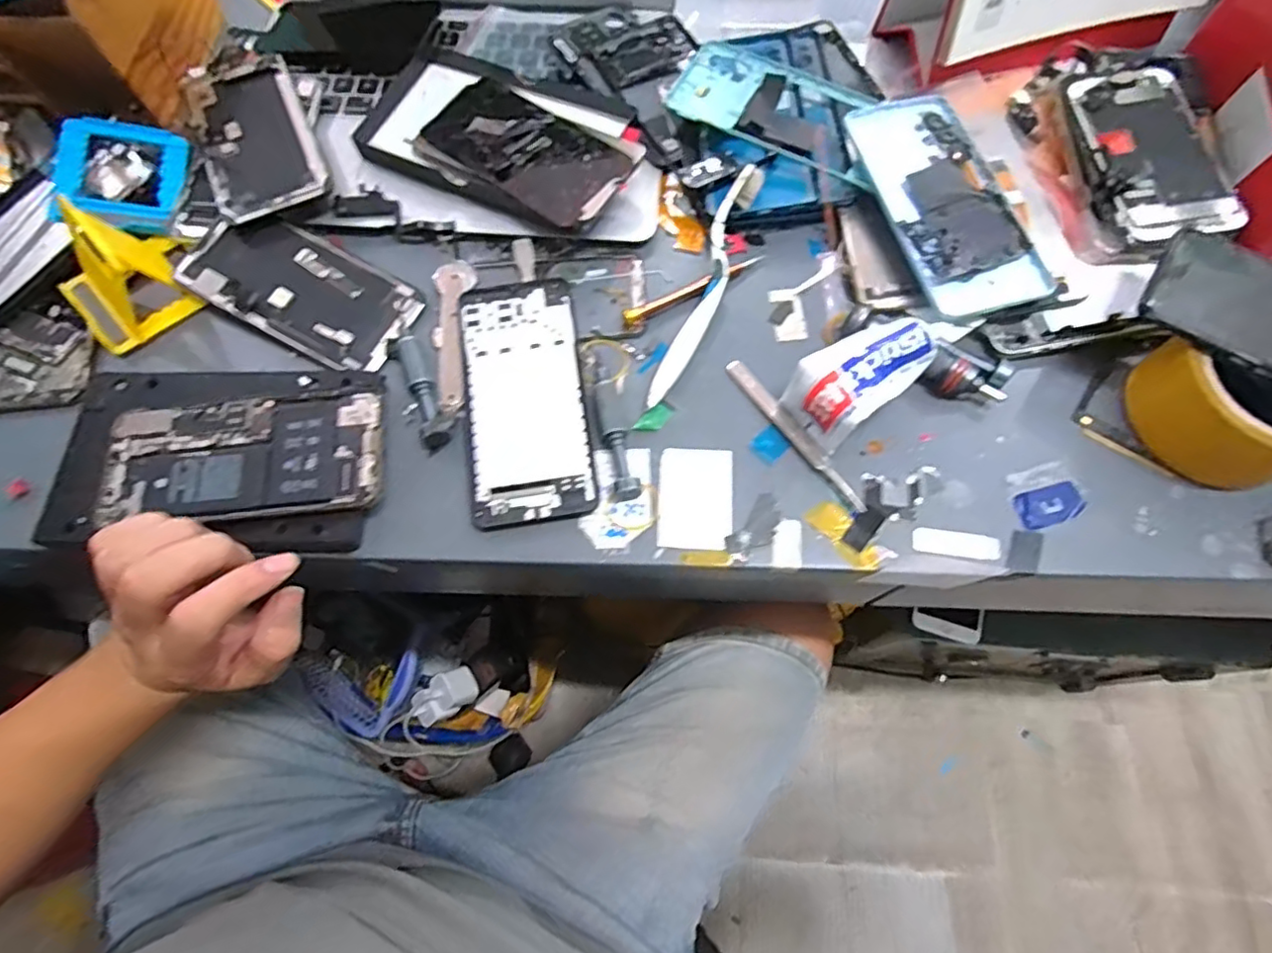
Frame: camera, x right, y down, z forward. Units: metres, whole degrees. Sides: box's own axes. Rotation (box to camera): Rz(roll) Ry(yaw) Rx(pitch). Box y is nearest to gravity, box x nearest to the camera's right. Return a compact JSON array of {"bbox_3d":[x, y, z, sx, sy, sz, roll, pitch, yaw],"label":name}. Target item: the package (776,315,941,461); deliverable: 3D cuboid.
[{"bbox_3d":[0.130,-0.057,0.350,0.077,0.038,0.045,-32,71,-11],"label":"package"}]

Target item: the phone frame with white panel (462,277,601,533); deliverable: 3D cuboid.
[{"bbox_3d":[-0.068,-0.050,0.375,0.073,0.006,0.161,-9,68,-2],"label":"phone frame with white panel"}]

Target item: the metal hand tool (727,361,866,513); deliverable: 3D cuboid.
[{"bbox_3d":[0.094,-0.027,0.366,0.011,0.008,0.118,-32,71,-11],"label":"metal hand tool"}]

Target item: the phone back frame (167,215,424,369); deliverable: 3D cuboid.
[{"bbox_3d":[-0.220,-0.125,0.406,0.151,0.013,0.074,28,78,5],"label":"phone back frame"}]

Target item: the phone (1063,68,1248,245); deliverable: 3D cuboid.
[{"bbox_3d":[0.330,-0.208,0.395,0.077,0.017,0.136,2,68,2],"label":"phone"}]

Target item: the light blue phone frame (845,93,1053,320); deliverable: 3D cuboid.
[{"bbox_3d":[0.193,-0.177,0.390,0.076,0.008,0.166,-14,71,-6],"label":"light blue phone frame"}]

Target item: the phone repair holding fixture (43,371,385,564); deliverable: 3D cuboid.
[{"bbox_3d":[-0.241,-0.013,0.361,0.189,0.017,0.111,0,68,1],"label":"phone repair holding fixture"}]

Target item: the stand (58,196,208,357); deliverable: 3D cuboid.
[{"bbox_3d":[-0.336,-0.137,0.398,0.081,0.056,0.076,-39,72,-13],"label":"stand"}]

